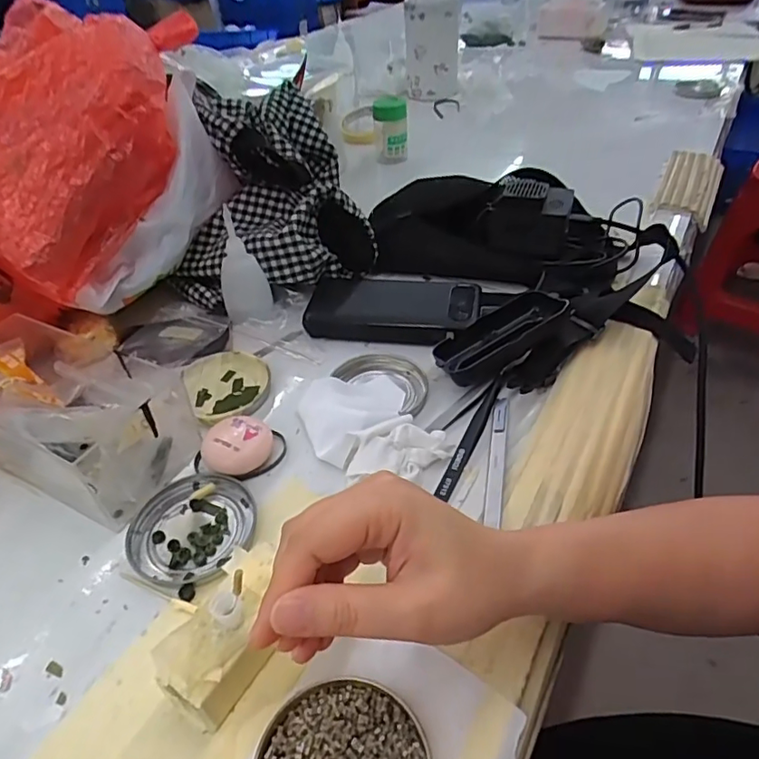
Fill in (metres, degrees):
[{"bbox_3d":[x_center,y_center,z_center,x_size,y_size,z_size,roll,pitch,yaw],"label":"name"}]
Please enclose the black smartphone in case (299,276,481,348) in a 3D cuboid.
[{"bbox_3d":[0.012,-0.069,0.516,0.152,0.022,0.078,4,42,10],"label":"black smartphone in case"}]

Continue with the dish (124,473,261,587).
[{"bbox_3d":[-0.121,0.095,0.357,0.078,0.007,0.076,-3,41,2],"label":"dish"}]

